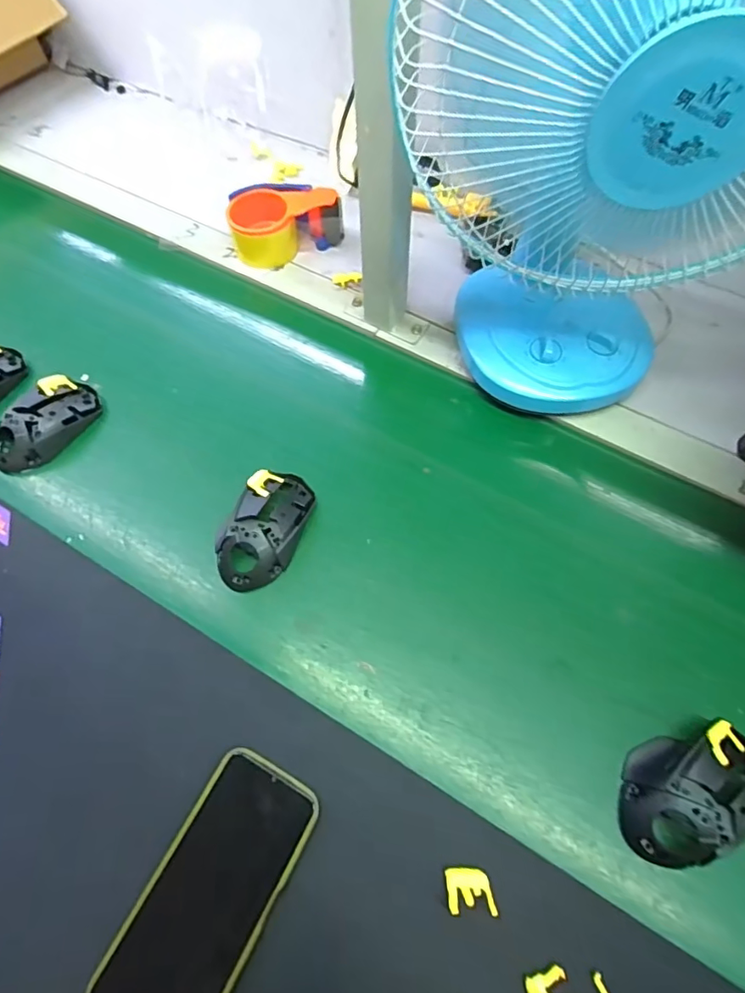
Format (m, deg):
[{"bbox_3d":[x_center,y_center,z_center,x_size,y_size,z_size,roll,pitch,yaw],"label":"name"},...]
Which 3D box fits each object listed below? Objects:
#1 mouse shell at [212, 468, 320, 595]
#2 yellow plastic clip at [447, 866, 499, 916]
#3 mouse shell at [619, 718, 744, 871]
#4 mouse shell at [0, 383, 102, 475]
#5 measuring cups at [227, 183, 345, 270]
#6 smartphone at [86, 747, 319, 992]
[{"bbox_3d":[-0.098,0.027,0.466,0.064,0.033,0.117,22,63,11],"label":"mouse shell"},{"bbox_3d":[0.064,0.259,0.338,0.029,0.014,0.023,-1,61,-1],"label":"yellow plastic clip"},{"bbox_3d":[0.233,0.211,0.370,0.116,0.036,0.072,-26,65,-14],"label":"mouse shell"},{"bbox_3d":[-0.333,-0.074,0.526,0.055,0.037,0.114,27,64,13],"label":"mouse shell"},{"bbox_3d":[-0.109,-0.348,0.651,0.139,0.058,0.081,-14,62,-8],"label":"measuring cups"},{"bbox_3d":[-0.107,0.262,0.337,0.080,0.005,0.164,25,64,13],"label":"smartphone"}]

